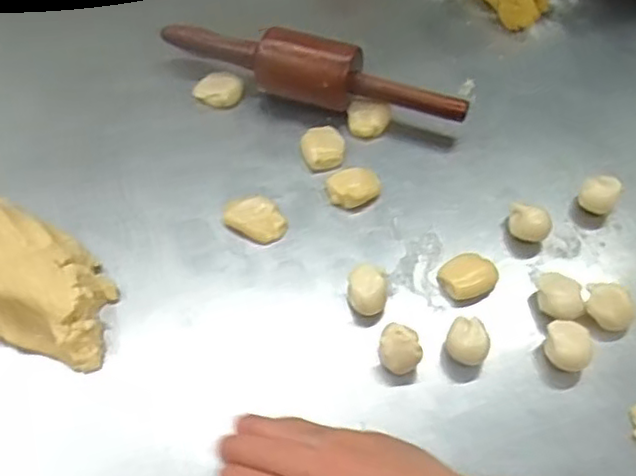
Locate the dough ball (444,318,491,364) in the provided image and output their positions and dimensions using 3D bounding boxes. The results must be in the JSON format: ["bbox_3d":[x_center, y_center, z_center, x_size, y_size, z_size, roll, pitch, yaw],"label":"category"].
[{"bbox_3d":[0.109,0.078,0.472,0.031,0.032,0.028,24,58,15],"label":"dough ball"}]

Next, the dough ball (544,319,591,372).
[{"bbox_3d":[0.182,0.082,0.473,0.028,0.033,0.032,8,55,5],"label":"dough ball"}]

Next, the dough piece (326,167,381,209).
[{"bbox_3d":[0.032,-0.044,0.560,0.046,0.014,0.036,-14,56,-10],"label":"dough piece"}]

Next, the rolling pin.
[{"bbox_3d":[-0.011,-0.156,0.611,0.303,0.065,0.058,24,58,15],"label":"rolling pin"}]

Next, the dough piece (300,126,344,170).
[{"bbox_3d":[0.005,-0.082,0.586,0.038,0.015,0.047,-5,55,-4],"label":"dough piece"}]

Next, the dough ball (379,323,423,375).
[{"bbox_3d":[0.059,0.083,0.469,0.030,0.036,0.027,14,56,9],"label":"dough ball"}]

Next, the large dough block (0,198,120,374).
[{"bbox_3d":[-0.227,0.025,0.485,0.165,0.069,0.096,16,56,11],"label":"large dough block"}]

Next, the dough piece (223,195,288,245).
[{"bbox_3d":[-0.052,-0.017,0.542,0.053,0.014,0.038,20,57,13],"label":"dough piece"}]

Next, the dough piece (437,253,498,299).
[{"bbox_3d":[0.118,0.029,0.510,0.040,0.016,0.040,0,55,0],"label":"dough piece"}]

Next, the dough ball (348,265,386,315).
[{"bbox_3d":[0.037,0.042,0.494,0.028,0.032,0.036,3,55,1],"label":"dough ball"}]

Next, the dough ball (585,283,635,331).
[{"bbox_3d":[0.222,0.054,0.489,0.032,0.028,0.029,9,55,5],"label":"dough ball"}]

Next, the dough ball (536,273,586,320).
[{"bbox_3d":[0.187,0.049,0.498,0.031,0.024,0.038,-5,55,-4],"label":"dough ball"}]

